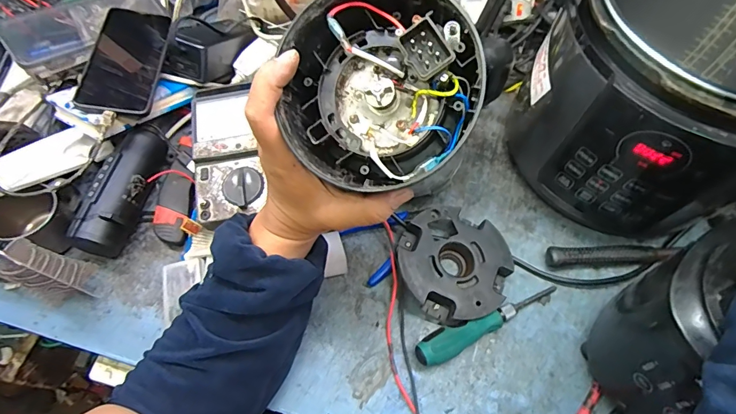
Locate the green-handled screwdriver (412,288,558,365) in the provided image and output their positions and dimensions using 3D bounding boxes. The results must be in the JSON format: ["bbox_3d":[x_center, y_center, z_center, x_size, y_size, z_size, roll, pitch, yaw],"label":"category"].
[{"bbox_3d":[0.132,0.123,0.451,0.179,0.028,0.030,-24,66,-14],"label":"green-handled screwdriver"}]

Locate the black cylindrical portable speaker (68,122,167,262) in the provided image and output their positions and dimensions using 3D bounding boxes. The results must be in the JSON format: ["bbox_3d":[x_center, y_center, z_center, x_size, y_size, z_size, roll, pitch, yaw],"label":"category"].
[{"bbox_3d":[-0.281,-0.027,0.490,0.043,0.055,0.171,9,63,3],"label":"black cylindrical portable speaker"}]

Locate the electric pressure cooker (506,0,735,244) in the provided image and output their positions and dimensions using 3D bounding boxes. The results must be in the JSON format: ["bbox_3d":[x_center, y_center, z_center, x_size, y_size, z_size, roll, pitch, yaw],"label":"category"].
[{"bbox_3d":[0.324,-0.121,0.458,0.264,0.220,0.236,-14,64,-9],"label":"electric pressure cooker"}]

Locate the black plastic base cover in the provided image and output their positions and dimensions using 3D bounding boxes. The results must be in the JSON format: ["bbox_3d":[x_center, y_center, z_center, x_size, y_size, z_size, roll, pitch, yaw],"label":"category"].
[{"bbox_3d":[0.099,0.065,0.478,0.129,0.040,0.127,-36,69,-18],"label":"black plastic base cover"}]

